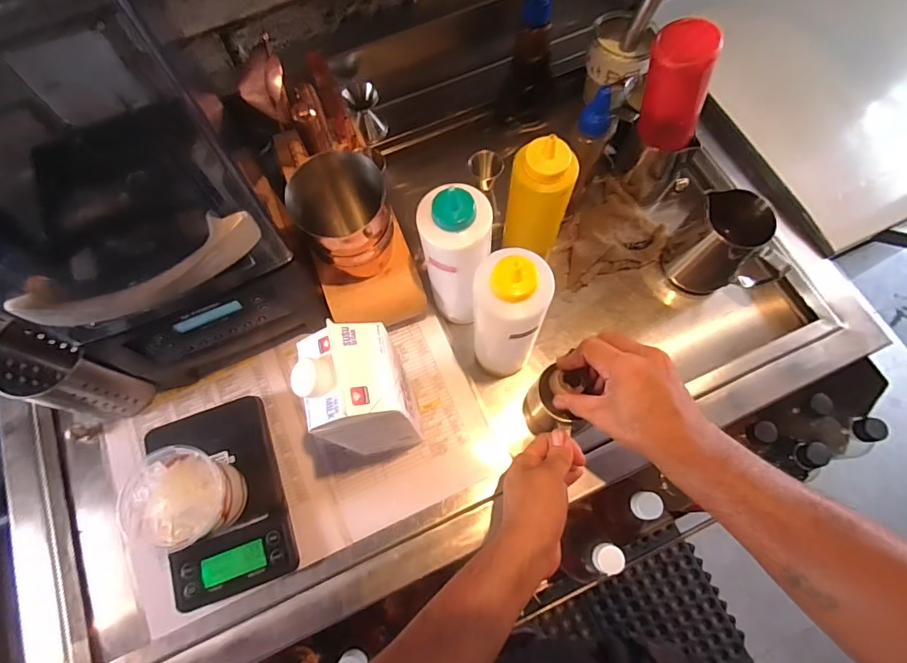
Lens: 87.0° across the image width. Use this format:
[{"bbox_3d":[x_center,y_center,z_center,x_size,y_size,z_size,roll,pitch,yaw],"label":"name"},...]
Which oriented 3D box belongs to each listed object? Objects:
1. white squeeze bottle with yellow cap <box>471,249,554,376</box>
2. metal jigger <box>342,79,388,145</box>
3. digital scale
[{"bbox_3d":[0.054,-0.008,0.479,0.068,0.205,0.056,-1,70,1],"label":"white squeeze bottle with yellow cap"},{"bbox_3d":[-0.120,-0.300,0.656,0.044,0.076,0.042,-18,71,-4],"label":"metal jigger"},{"bbox_3d":[-0.244,0.175,0.506,0.123,0.028,0.189,-19,71,-5],"label":"digital scale"}]

